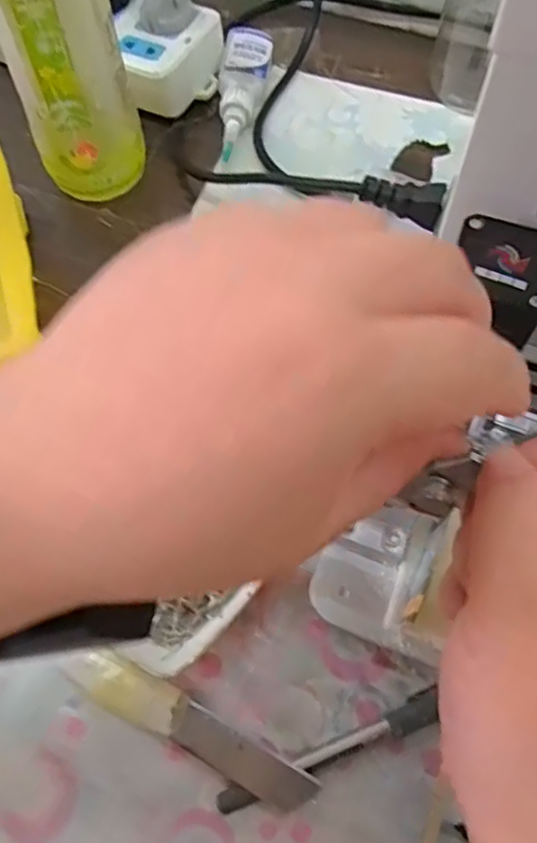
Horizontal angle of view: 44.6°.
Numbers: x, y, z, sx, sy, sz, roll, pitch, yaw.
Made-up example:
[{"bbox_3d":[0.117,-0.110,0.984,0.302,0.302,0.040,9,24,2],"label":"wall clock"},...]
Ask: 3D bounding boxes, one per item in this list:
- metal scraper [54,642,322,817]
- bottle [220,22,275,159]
[{"bbox_3d":[-0.036,0.133,0.287,0.119,0.012,0.022,24,67,12],"label":"metal scraper"},{"bbox_3d":[-0.018,-0.229,0.455,0.031,0.022,0.110,5,65,4],"label":"bottle"}]

